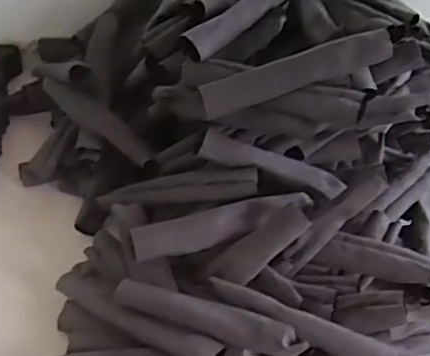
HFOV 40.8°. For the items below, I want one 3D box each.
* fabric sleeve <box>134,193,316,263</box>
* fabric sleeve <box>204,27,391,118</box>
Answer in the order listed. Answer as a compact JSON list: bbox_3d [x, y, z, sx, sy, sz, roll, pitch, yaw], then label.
[{"bbox_3d":[0.008,0.044,0.568,0.177,0.027,0.027,-16,44,-4],"label":"fabric sleeve"},{"bbox_3d":[0.079,-0.101,0.560,0.186,0.035,0.031,-18,43,2],"label":"fabric sleeve"}]

